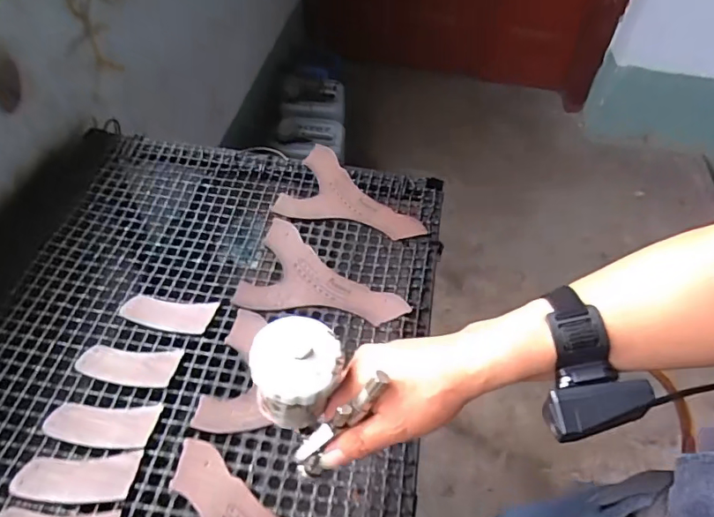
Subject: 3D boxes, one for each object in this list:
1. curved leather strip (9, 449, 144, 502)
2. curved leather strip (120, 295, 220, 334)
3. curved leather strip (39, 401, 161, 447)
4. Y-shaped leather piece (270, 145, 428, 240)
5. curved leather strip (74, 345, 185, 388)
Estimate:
[{"bbox_3d":[-0.282,0.221,0.513,0.115,0.006,0.047,-3,50,-6],"label":"curved leather strip"},{"bbox_3d":[-0.238,0.069,0.647,0.114,0.011,0.045,7,50,2],"label":"curved leather strip"},{"bbox_3d":[-0.277,0.180,0.552,0.114,0.004,0.048,2,50,-3],"label":"curved leather strip"},{"bbox_3d":[-0.003,-0.089,0.766,0.216,0.020,0.151,24,52,16],"label":"Y-shaped leather piece"},{"bbox_3d":[-0.269,0.126,0.598,0.114,0.009,0.049,1,50,-3],"label":"curved leather strip"}]

